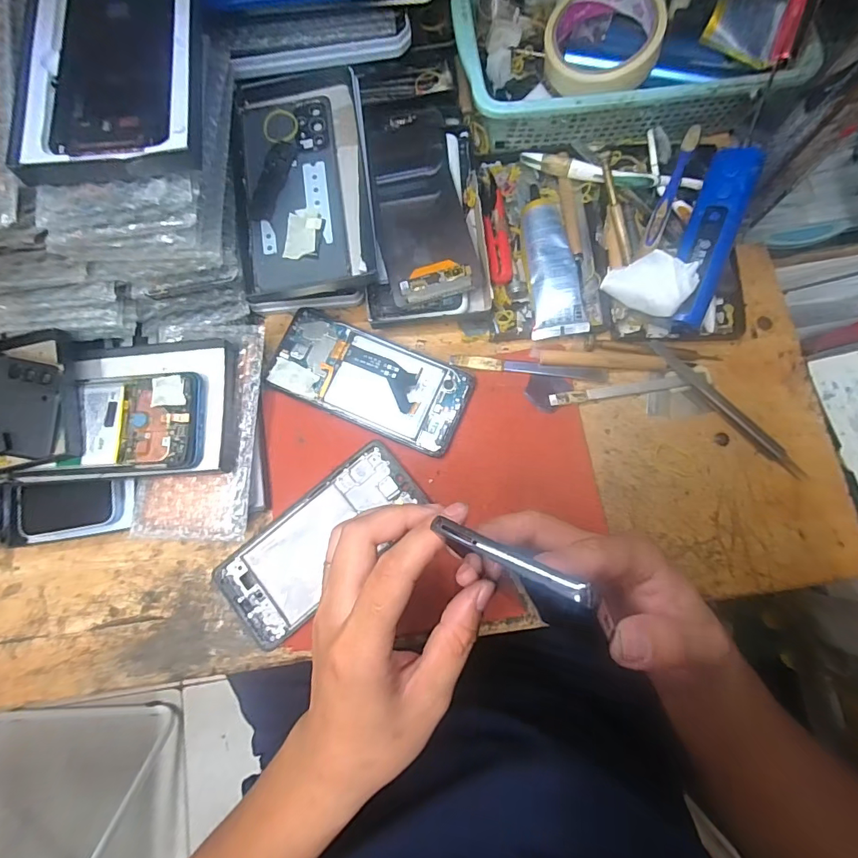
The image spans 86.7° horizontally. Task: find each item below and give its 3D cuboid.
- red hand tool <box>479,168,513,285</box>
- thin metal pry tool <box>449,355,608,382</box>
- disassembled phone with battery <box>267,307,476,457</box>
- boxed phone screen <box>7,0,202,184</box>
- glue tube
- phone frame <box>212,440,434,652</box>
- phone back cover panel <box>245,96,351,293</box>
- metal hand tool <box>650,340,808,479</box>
[{"bbox_3d":[0.058,-0.180,0.393,0.019,0.011,0.115,-4,79,1],"label":"red hand tool"},{"bbox_3d":[0.083,-0.050,0.374,0.128,0.004,0.010,6,79,3],"label":"thin metal pry tool"},{"bbox_3d":[-0.048,-0.041,0.369,0.161,0.007,0.072,23,81,6],"label":"disassembled phone with battery"},{"bbox_3d":[-0.186,-0.223,0.263,0.096,0.017,0.162,-7,79,1],"label":"boxed phone screen"},{"bbox_3d":[0.102,-0.144,0.382,0.041,0.021,0.135,-7,79,1],"label":"glue tube"},{"bbox_3d":[-0.083,0.085,0.350,0.165,0.009,0.071,-42,81,-6],"label":"phone frame"},{"bbox_3d":[-0.104,-0.185,0.353,0.073,0.006,0.151,-7,79,1],"label":"phone back cover panel"},{"bbox_3d":[0.239,-0.019,0.365,0.015,0.011,0.149,-43,81,-6],"label":"metal hand tool"}]

